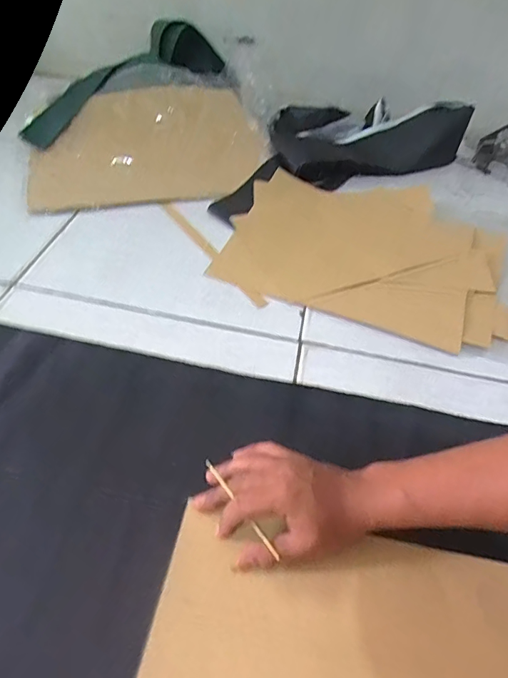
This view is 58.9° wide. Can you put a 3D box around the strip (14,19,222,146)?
[{"bbox_3d":[-0.268,-0.538,0.936,0.149,0.084,0.477,37,67,25],"label":"strip"}]

